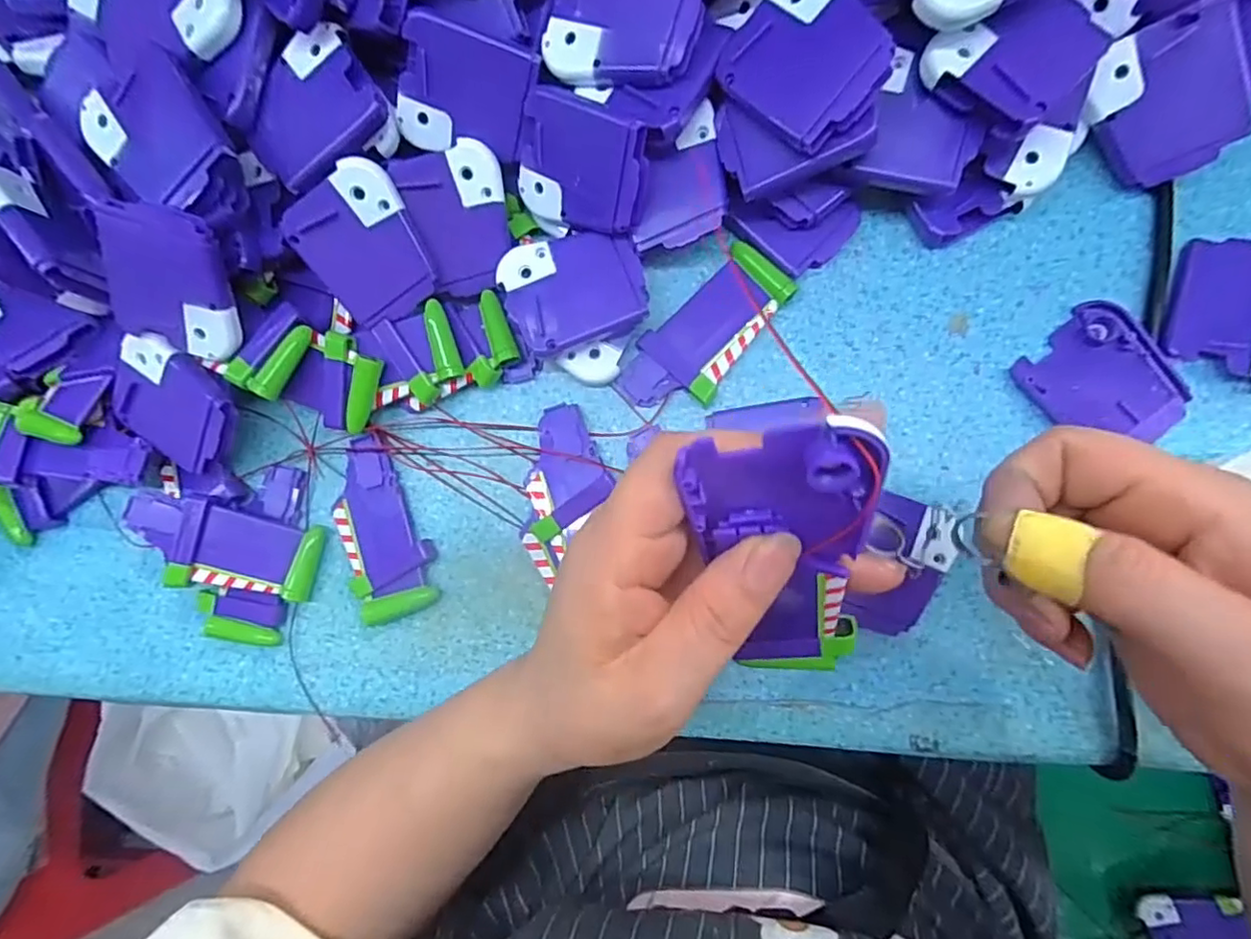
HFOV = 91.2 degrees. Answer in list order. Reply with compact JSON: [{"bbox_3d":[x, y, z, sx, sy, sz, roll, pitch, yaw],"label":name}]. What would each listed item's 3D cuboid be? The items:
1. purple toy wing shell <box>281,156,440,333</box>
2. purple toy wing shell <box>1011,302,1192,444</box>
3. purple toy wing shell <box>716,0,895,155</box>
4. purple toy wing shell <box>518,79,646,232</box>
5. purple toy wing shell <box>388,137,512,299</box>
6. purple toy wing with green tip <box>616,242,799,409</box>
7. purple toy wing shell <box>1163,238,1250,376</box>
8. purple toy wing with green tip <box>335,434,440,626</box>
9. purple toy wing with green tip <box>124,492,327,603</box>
[{"bbox_3d":[-0.118,-0.100,0.276,0.050,0.007,0.059,-25,119,9],"label":"purple toy wing shell"},{"bbox_3d":[0.211,-0.039,0.269,0.054,0.013,0.058,-45,85,4],"label":"purple toy wing shell"},{"bbox_3d":[0.069,-0.158,0.237,0.051,0.006,0.060,-42,74,24],"label":"purple toy wing shell"},{"bbox_3d":[-0.019,-0.131,0.265,0.059,0.008,0.049,30,135,18],"label":"purple toy wing shell"},{"bbox_3d":[-0.078,-0.115,0.286,0.050,0.015,0.060,-17,117,1],"label":"purple toy wing shell"},{"bbox_3d":[0.038,-0.064,0.291,0.041,0.012,0.086,38,93,6],"label":"purple toy wing with green tip"},{"bbox_3d":[0.263,-0.070,0.262,0.050,0.009,0.060,16,90,7],"label":"purple toy wing shell"},{"bbox_3d":[-0.122,0.029,0.304,0.041,0.009,0.088,-22,86,6],"label":"purple toy wing with green tip"},{"bbox_3d":[-0.197,0.038,0.301,0.088,0.015,0.040,19,91,-7],"label":"purple toy wing with green tip"}]

